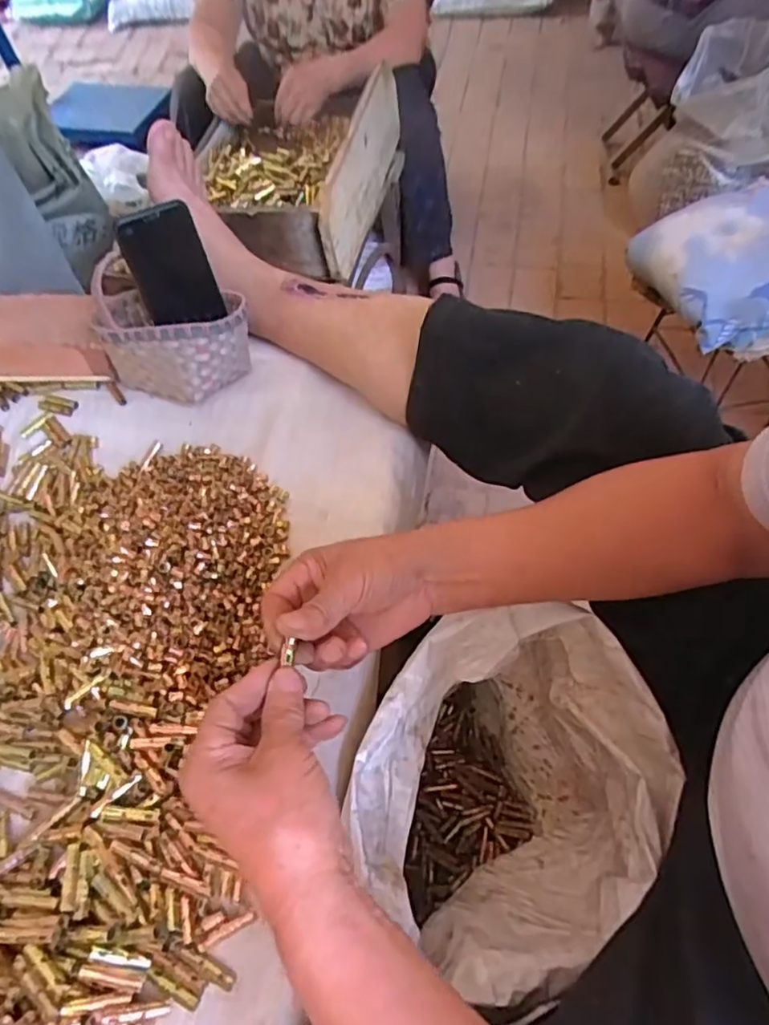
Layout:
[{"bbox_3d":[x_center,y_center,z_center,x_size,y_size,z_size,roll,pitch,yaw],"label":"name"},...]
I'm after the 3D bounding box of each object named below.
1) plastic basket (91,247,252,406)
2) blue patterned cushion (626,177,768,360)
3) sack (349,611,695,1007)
[{"bbox_3d":[-0.214,-0.192,0.613,0.138,0.141,0.098,-36,62,-18],"label":"plastic basket"},{"bbox_3d":[0.722,-0.498,1.189,0.403,0.121,0.399,-11,57,-3],"label":"blue patterned cushion"},{"bbox_3d":[0.115,0.287,0.591,0.220,0.413,0.262,35,66,23],"label":"sack"}]

